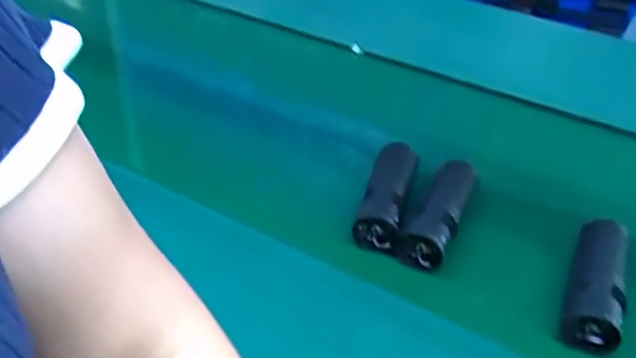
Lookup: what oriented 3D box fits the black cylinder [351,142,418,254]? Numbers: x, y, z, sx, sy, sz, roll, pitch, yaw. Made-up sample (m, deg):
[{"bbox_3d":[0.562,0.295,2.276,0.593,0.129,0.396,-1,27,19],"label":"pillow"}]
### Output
[{"bbox_3d":[0.086,0.013,0.800,0.062,0.048,0.156,9,52,14],"label":"black cylinder"}]

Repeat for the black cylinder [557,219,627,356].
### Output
[{"bbox_3d":[0.298,0.104,0.693,0.061,0.059,0.165,15,39,20],"label":"black cylinder"}]

